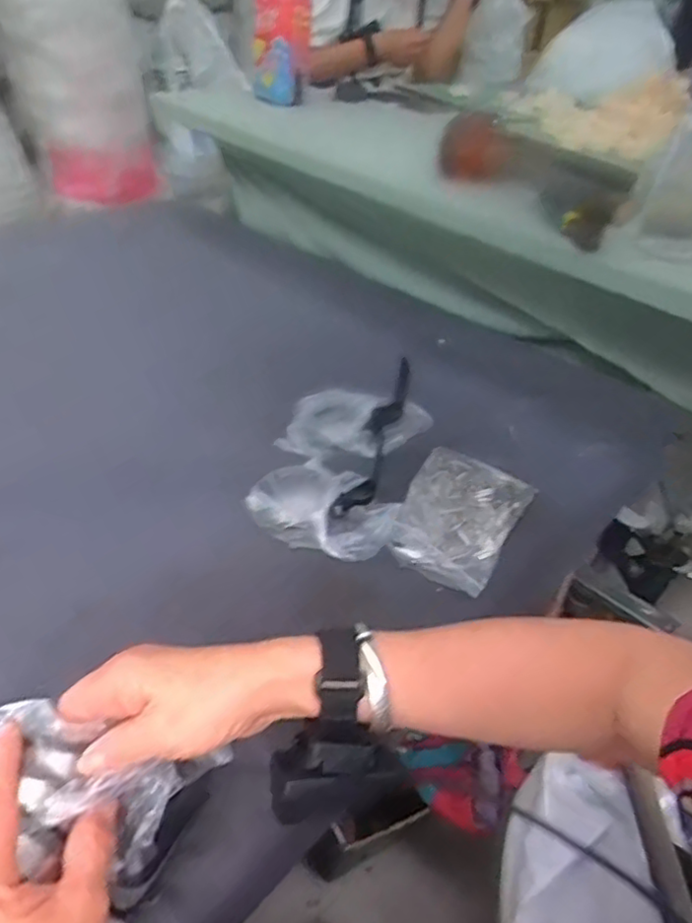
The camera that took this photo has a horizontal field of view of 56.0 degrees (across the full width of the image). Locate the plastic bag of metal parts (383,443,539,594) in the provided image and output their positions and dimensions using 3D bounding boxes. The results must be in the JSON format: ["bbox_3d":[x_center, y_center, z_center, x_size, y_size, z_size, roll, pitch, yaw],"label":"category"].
[{"bbox_3d":[0.101,0.047,0.594,0.101,0.027,0.144,23,41,20],"label":"plastic bag of metal parts"}]

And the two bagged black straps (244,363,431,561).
[{"bbox_3d":[-0.002,-0.009,0.624,0.131,0.059,0.216,13,38,9],"label":"two bagged black straps"}]

